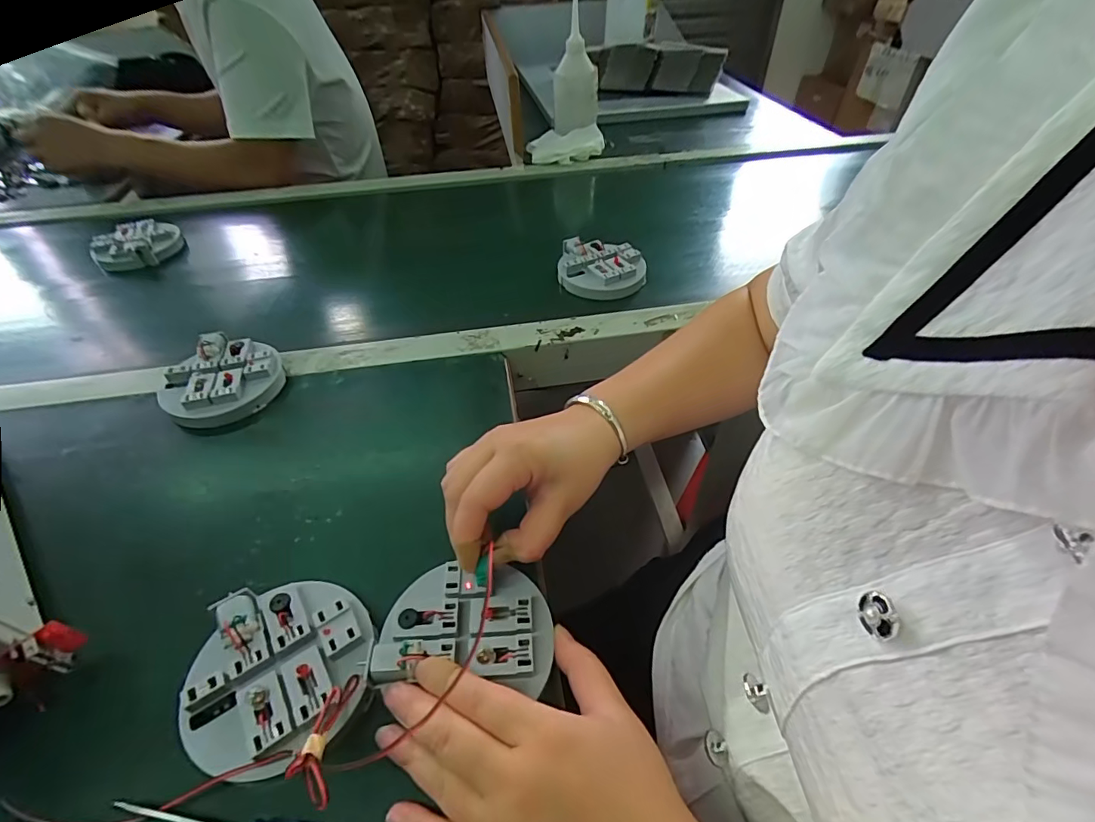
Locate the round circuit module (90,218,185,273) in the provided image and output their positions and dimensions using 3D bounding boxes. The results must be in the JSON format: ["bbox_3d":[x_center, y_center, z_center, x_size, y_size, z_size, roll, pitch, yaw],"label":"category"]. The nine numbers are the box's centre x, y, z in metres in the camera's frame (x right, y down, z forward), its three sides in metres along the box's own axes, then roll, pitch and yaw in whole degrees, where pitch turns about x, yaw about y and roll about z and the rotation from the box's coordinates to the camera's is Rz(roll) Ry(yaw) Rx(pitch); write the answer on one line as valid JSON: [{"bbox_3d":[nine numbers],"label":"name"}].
[{"bbox_3d":[-0.558,-0.224,0.667,0.093,0.028,0.089,-1,46,1],"label":"round circuit module"}]

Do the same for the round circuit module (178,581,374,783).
[{"bbox_3d":[-0.153,0.149,0.287,0.096,0.029,0.098,0,46,0],"label":"round circuit module"}]

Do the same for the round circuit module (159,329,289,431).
[{"bbox_3d":[-0.298,-0.028,0.453,0.090,0.029,0.097,0,46,0],"label":"round circuit module"}]

